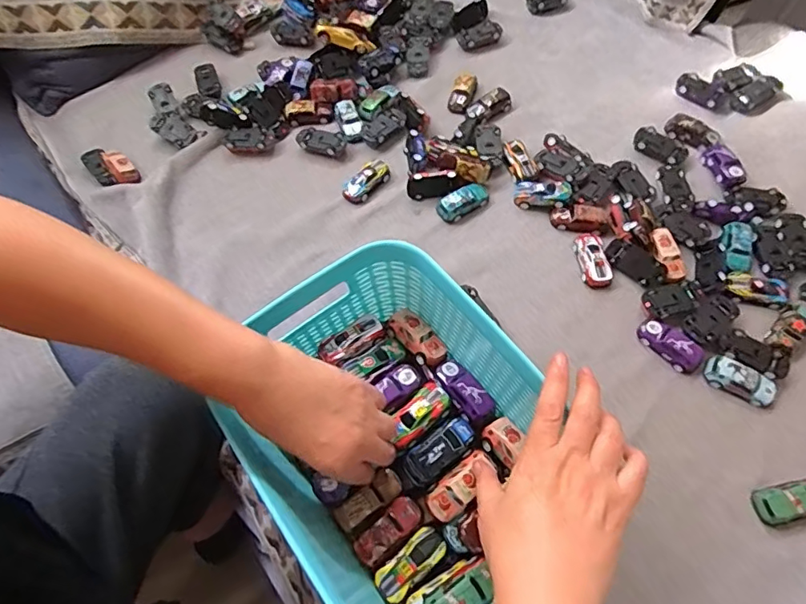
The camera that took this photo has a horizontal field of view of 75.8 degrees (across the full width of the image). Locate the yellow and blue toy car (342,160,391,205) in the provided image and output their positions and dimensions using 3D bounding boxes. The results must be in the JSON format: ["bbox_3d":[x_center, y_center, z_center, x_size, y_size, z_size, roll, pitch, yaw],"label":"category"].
[{"bbox_3d":[-0.044,-0.145,0.616,0.029,0.018,0.064,38,71,19],"label":"yellow and blue toy car"}]

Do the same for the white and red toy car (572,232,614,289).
[{"bbox_3d":[0.207,-0.049,0.566,0.030,0.016,0.068,-5,63,0],"label":"white and red toy car"}]

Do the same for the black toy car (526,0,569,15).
[{"bbox_3d":[0.217,-0.447,0.769,0.062,0.016,0.029,-10,63,-2],"label":"black toy car"}]

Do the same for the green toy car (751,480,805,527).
[{"bbox_3d":[0.343,0.175,0.453,0.063,0.020,0.031,-11,63,-3],"label":"green toy car"}]

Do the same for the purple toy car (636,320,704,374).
[{"bbox_3d":[0.270,0.041,0.519,0.032,0.019,0.062,-40,68,-16],"label":"purple toy car"}]

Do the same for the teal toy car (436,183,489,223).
[{"bbox_3d":[0.070,-0.117,0.599,0.063,0.017,0.032,-27,65,-11],"label":"teal toy car"}]

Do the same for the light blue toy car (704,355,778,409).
[{"bbox_3d":[0.328,0.077,0.503,0.066,0.018,0.029,26,67,14],"label":"light blue toy car"}]

